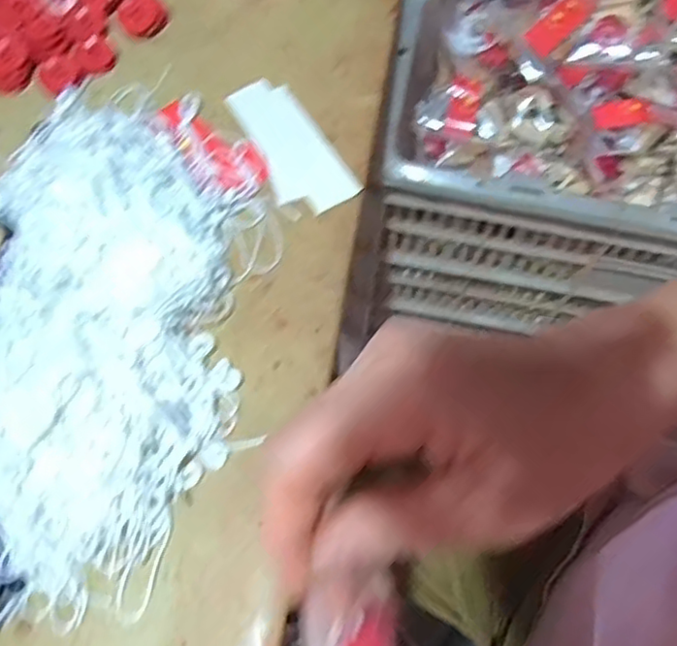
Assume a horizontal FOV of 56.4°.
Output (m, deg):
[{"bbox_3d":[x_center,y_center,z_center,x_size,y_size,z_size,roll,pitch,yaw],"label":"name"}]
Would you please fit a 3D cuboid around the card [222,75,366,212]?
[{"bbox_3d":[-0.032,-0.114,0.403,0.046,0.004,0.112,-31,67,-9],"label":"card"}]

